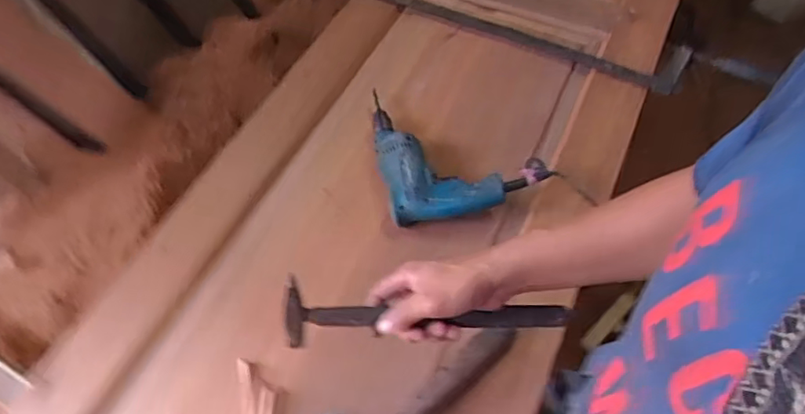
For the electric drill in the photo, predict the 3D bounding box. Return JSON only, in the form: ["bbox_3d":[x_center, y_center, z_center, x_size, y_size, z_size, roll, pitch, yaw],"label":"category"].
[{"bbox_3d":[0.078,-0.093,0.892,0.239,0.076,0.253,-6,58,-6],"label":"electric drill"}]

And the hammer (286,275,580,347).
[{"bbox_3d":[0.028,0.110,0.577,0.289,0.061,0.041,2,57,-4],"label":"hammer"}]

